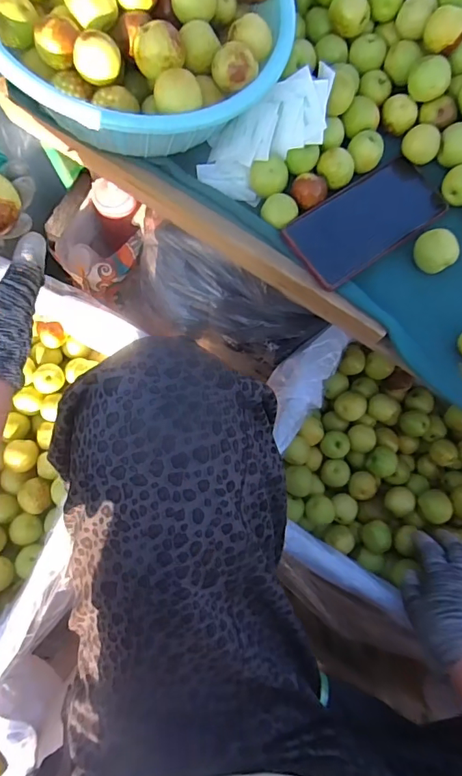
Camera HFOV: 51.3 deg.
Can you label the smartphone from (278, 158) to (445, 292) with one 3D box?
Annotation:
[{"bbox_3d":[0.133,-0.165,0.469,0.166,0.007,0.075,-36,84,-17],"label":"smartphone"}]

